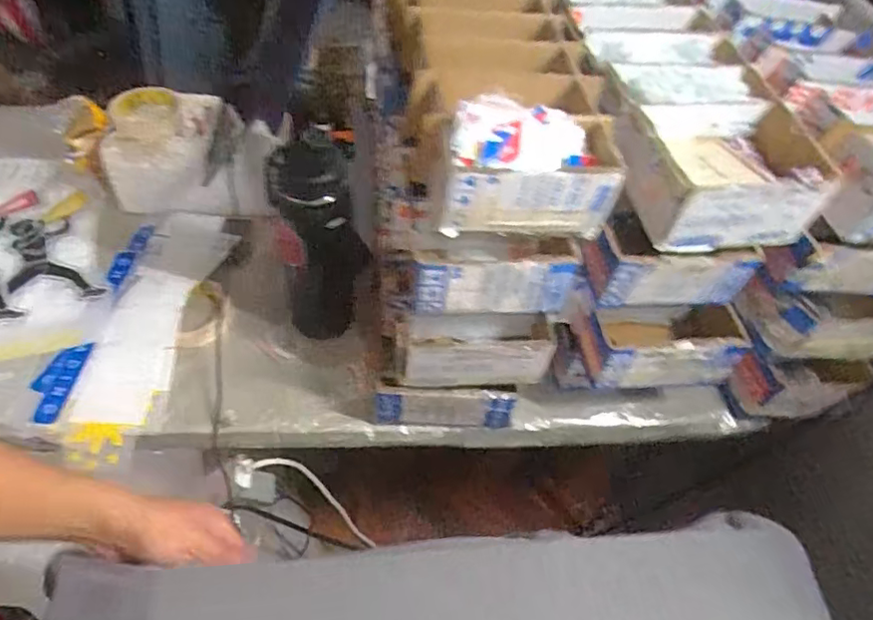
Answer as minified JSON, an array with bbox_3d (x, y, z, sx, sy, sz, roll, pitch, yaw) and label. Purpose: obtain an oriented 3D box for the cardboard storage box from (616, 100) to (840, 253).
[{"bbox_3d":[0.268,-0.134,0.568,0.177,0.070,0.132,-3,51,-11],"label":"cardboard storage box"}]

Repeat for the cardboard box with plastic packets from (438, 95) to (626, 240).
[{"bbox_3d":[0.087,-0.126,0.520,0.170,0.080,0.089,0,51,-8],"label":"cardboard box with plastic packets"}]

